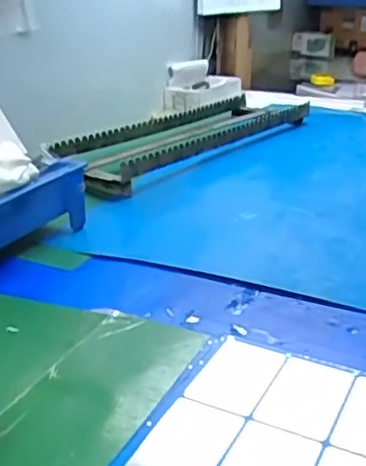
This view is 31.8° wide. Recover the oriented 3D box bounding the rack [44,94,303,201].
[{"bbox_3d":[0.022,-0.174,1.122,0.179,0.048,0.533,18,30,35],"label":"rack"}]

